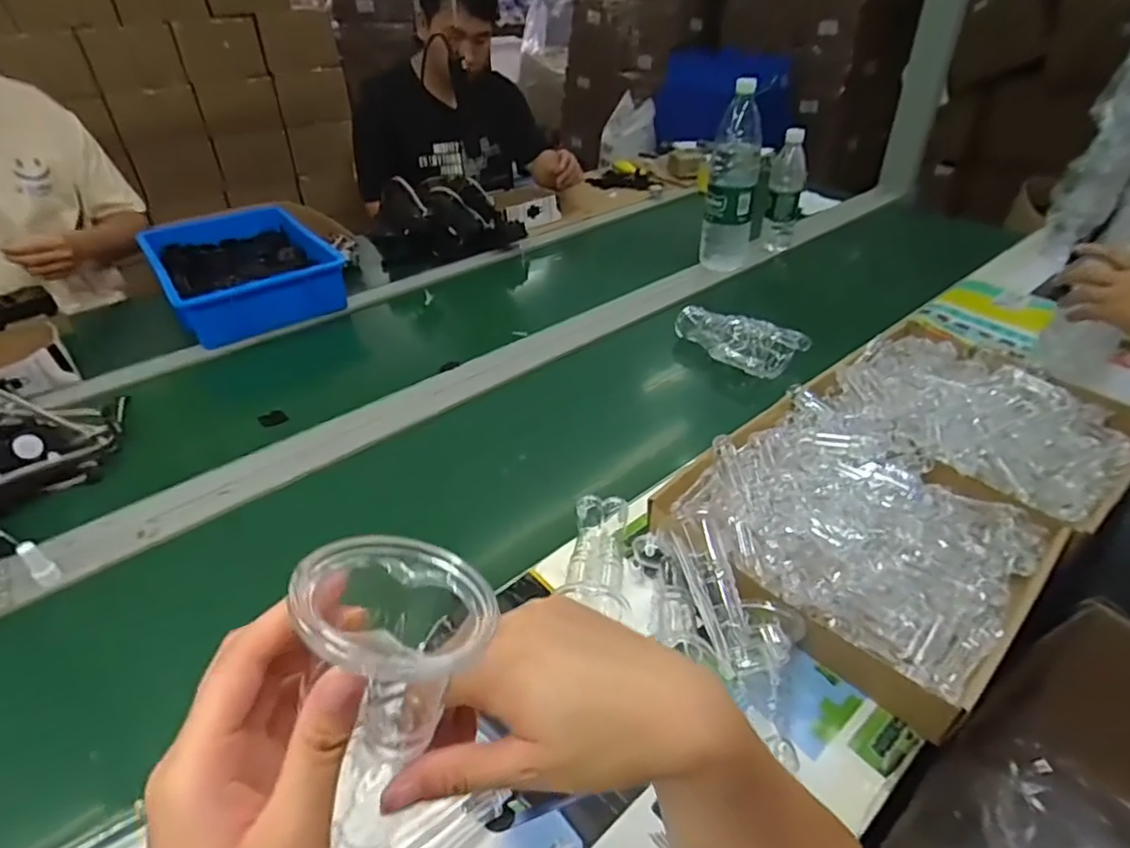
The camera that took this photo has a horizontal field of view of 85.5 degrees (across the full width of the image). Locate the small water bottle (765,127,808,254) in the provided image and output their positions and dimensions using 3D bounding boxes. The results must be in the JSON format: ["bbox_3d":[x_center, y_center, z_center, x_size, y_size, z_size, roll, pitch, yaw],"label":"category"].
[{"bbox_3d":[0.460,-0.485,1.282,0.066,0.225,0.074,5,37,8],"label":"small water bottle"}]

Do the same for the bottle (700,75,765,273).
[{"bbox_3d":[0.315,-0.461,1.146,0.091,0.303,0.089,8,38,12],"label":"bottle"}]

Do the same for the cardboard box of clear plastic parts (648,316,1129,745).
[{"bbox_3d":[0.373,0.042,0.657,0.592,0.074,0.310,-28,45,-31],"label":"cardboard box of clear plastic parts"}]

